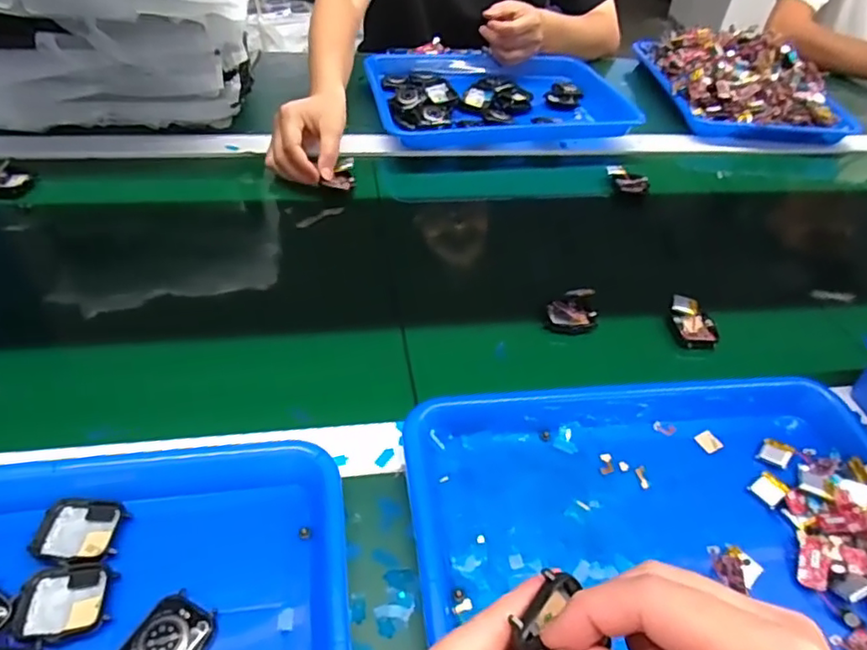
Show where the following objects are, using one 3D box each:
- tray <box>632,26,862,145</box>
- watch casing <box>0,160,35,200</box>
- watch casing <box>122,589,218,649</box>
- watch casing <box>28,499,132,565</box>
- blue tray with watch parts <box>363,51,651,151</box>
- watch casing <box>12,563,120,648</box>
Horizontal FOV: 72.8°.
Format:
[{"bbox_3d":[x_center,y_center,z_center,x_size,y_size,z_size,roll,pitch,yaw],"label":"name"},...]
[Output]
[{"bbox_3d":[0.464,-0.377,0.882,0.246,0.079,0.272,5,46,-1],"label":"tray"},{"bbox_3d":[-0.437,-0.147,0.600,0.039,0.023,0.033,15,46,9],"label":"watch casing"},{"bbox_3d":[-0.138,0.165,0.305,0.036,0.014,0.047,20,47,13],"label":"watch casing"},{"bbox_3d":[-0.208,0.121,0.346,0.046,0.005,0.037,2,46,-4],"label":"watch casing"},{"bbox_3d":[0.081,-0.327,0.817,0.336,0.045,0.282,-5,47,-10],"label":"blue tray with watch parts"},{"bbox_3d":[-0.198,0.148,0.314,0.046,0.009,0.041,-8,47,-13],"label":"watch casing"}]

